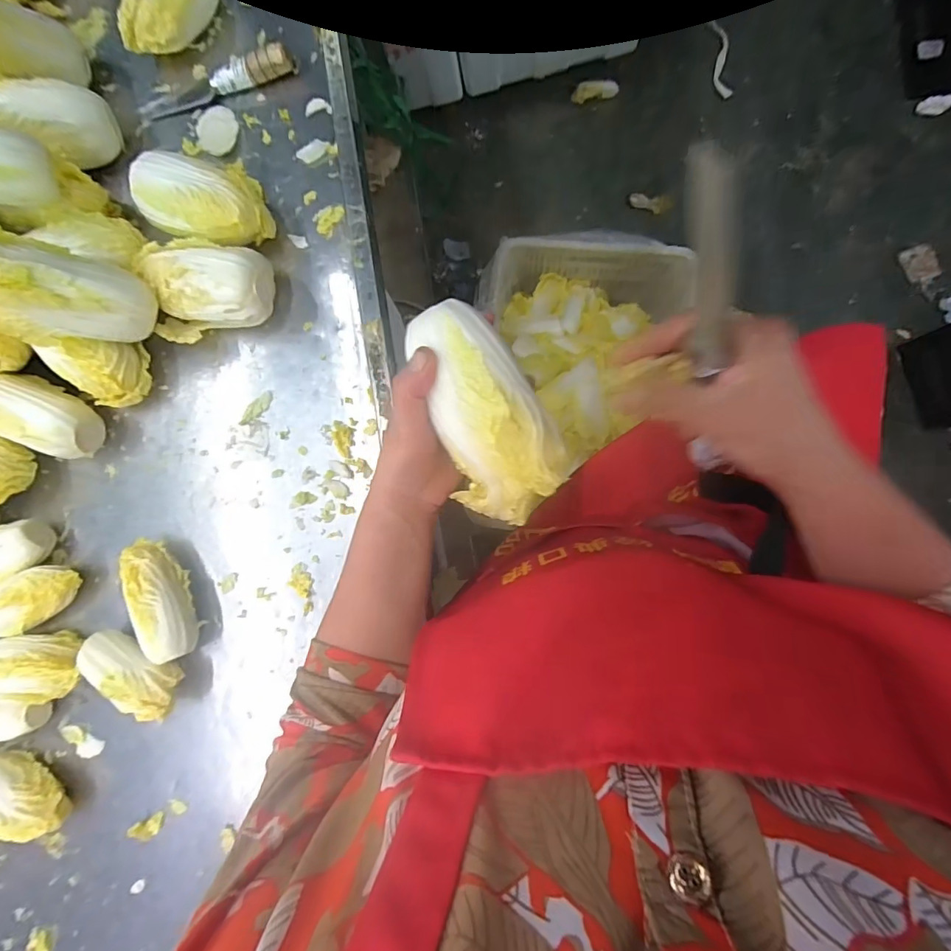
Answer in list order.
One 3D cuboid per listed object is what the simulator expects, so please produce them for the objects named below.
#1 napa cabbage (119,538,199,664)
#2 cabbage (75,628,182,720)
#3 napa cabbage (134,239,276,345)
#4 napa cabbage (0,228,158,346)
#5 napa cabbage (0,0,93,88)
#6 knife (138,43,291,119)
[{"bbox_3d":[-0.321,0.125,0.484,0.053,0.049,0.125,-21,84,5],"label":"napa cabbage"},{"bbox_3d":[-0.347,0.197,0.481,0.114,0.045,0.056,34,91,8],"label":"cabbage"},{"bbox_3d":[-0.282,-0.188,0.496,0.128,0.067,0.086,0,86,7],"label":"napa cabbage"},{"bbox_3d":[-0.390,-0.170,0.448,0.062,0.145,0.082,48,124,43],"label":"napa cabbage"},{"bbox_3d":[-0.474,-0.448,0.489,0.059,0.141,0.065,35,129,8],"label":"napa cabbage"},{"bbox_3d":[-0.297,-0.443,0.534,0.186,0.025,0.027,-13,85,6],"label":"knife"}]

